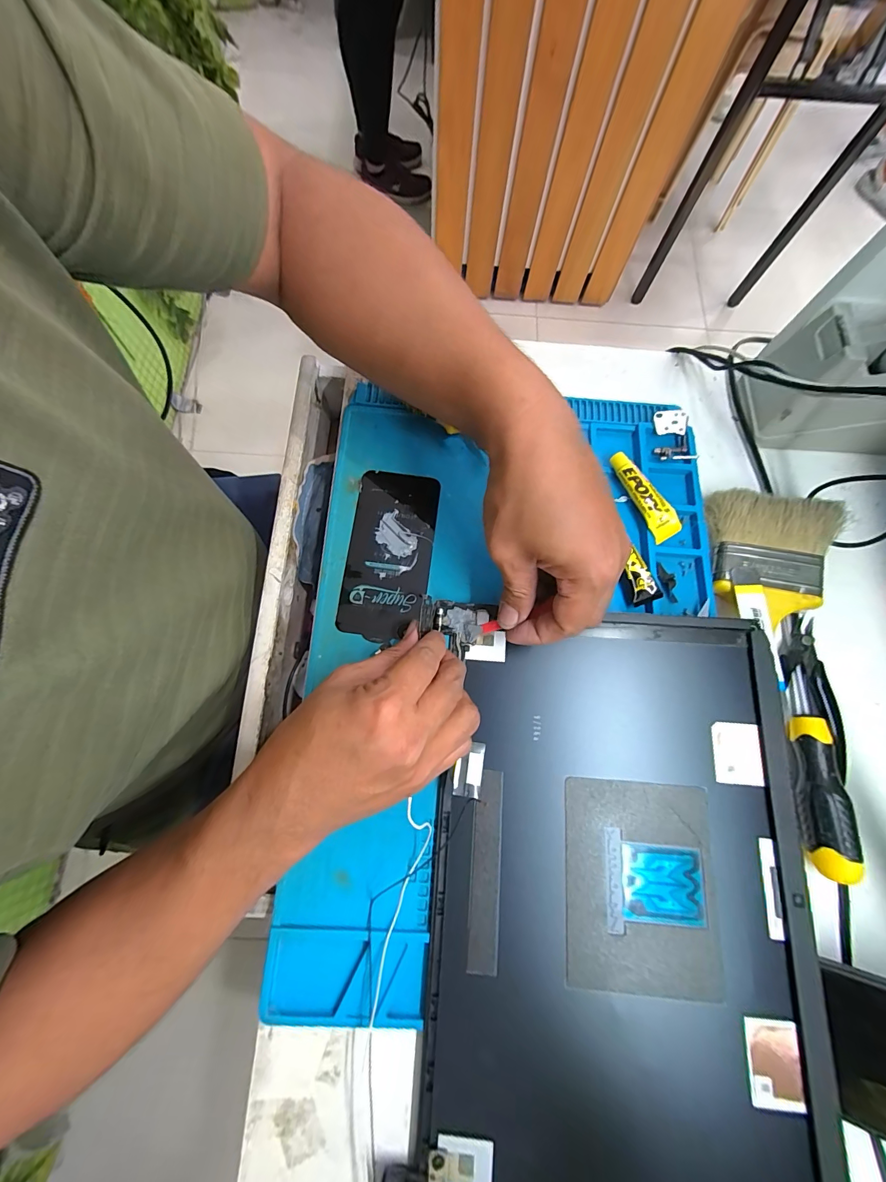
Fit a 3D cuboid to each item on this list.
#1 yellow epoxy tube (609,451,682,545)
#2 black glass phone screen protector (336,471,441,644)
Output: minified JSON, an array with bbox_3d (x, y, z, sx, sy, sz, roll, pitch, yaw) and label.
[{"bbox_3d":[0.167,-0.080,0.326,0.023,0.008,0.082,-37,82,18],"label":"yellow epoxy tube"},{"bbox_3d":[-0.044,-0.032,0.322,0.067,0.004,0.143,7,76,-1],"label":"black glass phone screen protector"}]

